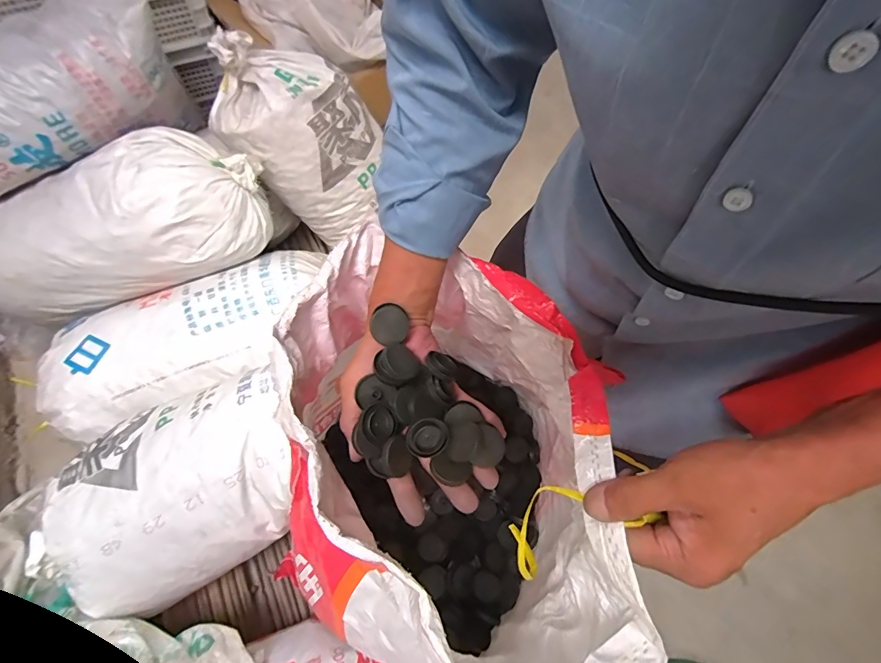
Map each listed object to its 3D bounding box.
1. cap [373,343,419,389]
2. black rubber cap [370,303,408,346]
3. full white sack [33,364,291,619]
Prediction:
[{"bbox_3d":[-0.036,0.029,0.353,0.033,0.016,0.030,1,63,-2],"label":"cap"},{"bbox_3d":[-0.044,-0.005,0.363,0.031,0.009,0.031,5,78,-25],"label":"black rubber cap"},{"bbox_3d":[-0.499,0.289,0.820,0.466,0.195,0.348,-20,66,-13],"label":"full white sack"}]

